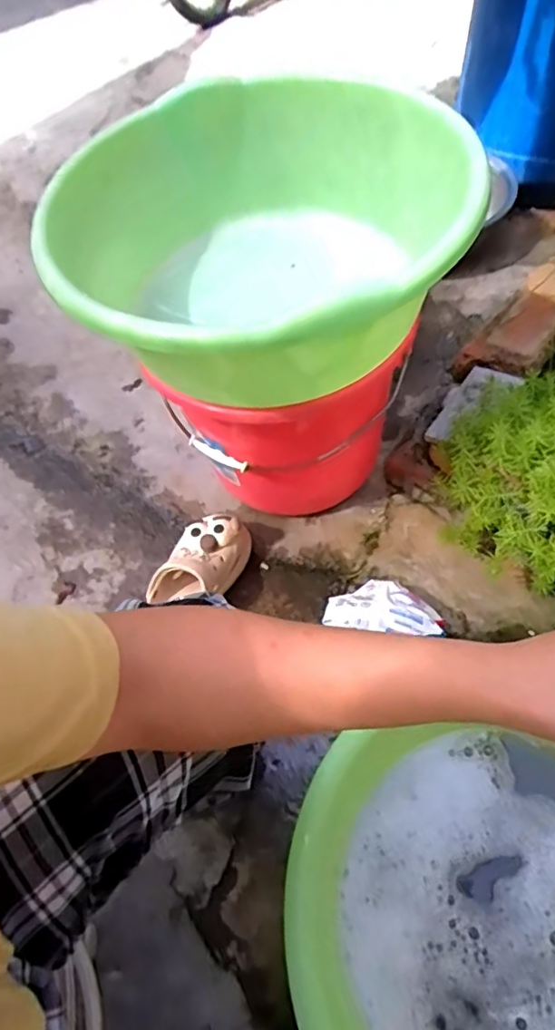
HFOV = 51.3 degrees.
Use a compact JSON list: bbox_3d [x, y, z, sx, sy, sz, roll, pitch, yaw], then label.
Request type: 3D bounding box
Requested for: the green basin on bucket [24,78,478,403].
[{"bbox_3d":[-0.009,-0.281,0.637,0.426,0.212,0.391,-1,58,2],"label":"green basin on bucket"}]

